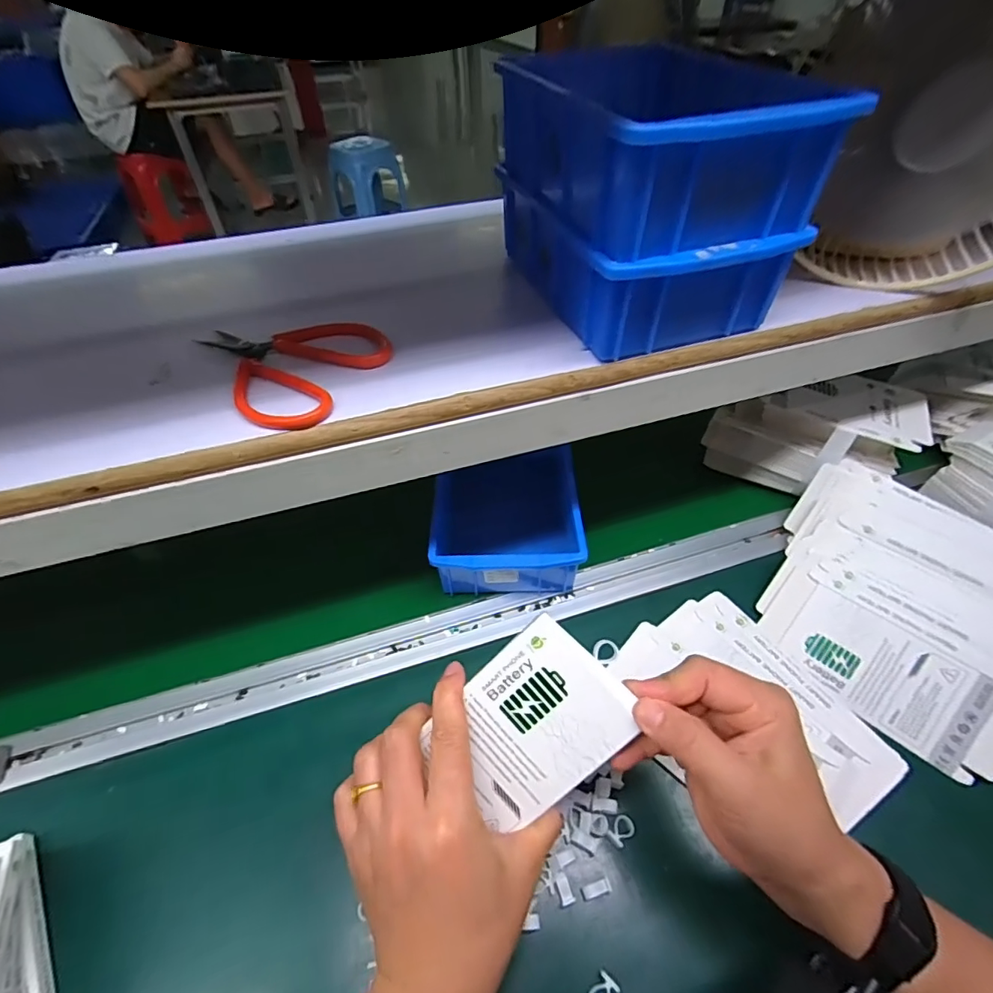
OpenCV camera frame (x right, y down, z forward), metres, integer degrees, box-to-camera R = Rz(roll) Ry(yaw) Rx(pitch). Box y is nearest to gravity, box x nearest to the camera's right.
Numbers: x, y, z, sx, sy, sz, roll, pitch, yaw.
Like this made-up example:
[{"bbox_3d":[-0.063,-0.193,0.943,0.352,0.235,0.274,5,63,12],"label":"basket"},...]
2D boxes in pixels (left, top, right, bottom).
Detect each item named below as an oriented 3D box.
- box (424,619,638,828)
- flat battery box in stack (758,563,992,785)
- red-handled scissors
[{"bbox_3d":[0.019,0.122,0.269,0.075,0.005,0.097,45,95,9],"label":"box"},{"bbox_3d":[0.311,0.135,0.394,0.167,0.007,0.090,35,86,29],"label":"flat battery box in stack"},{"bbox_3d":[-0.133,-0.085,0.311,0.110,0.012,0.094,23,52,20],"label":"red-handled scissors"}]

